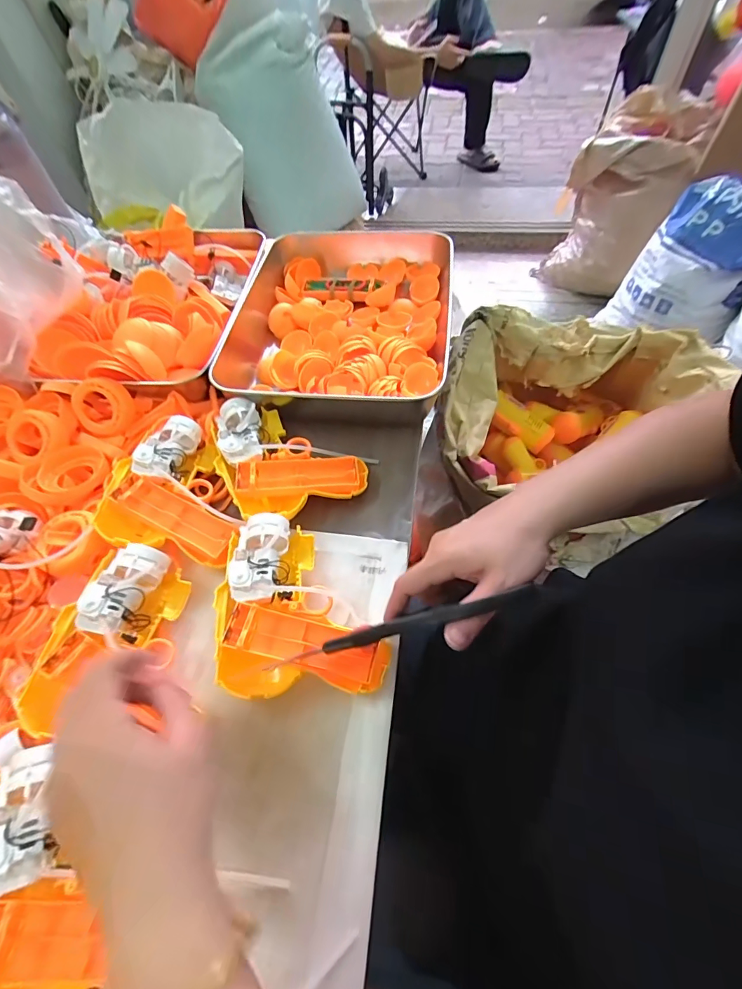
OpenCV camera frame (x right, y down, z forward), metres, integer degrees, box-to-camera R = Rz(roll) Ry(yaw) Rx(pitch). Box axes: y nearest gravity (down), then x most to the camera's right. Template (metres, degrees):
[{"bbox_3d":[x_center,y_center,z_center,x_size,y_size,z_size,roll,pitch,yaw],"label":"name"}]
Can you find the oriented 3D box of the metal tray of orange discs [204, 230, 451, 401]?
[{"bbox_3d":[-0.044,-0.206,0.511,0.272,0.059,0.306,5,58,7],"label":"metal tray of orange discs"}]

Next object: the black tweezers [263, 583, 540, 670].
[{"bbox_3d":[0.019,0.087,0.278,0.176,0.013,0.012,-17,57,6],"label":"black tweezers"}]

